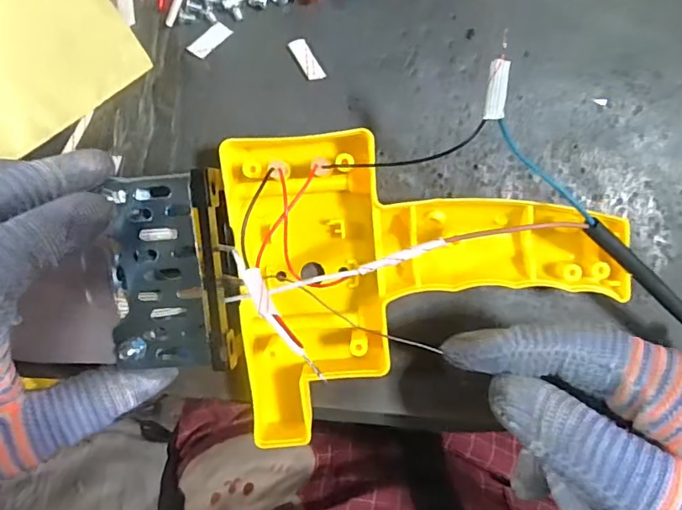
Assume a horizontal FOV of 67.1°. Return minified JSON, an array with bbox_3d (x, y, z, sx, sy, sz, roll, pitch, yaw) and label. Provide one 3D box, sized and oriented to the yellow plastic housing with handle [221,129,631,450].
[{"bbox_3d":[0.033,0.016,0.208,0.155,0.043,0.127,-2,97,-1],"label":"yellow plastic housing with handle"}]

